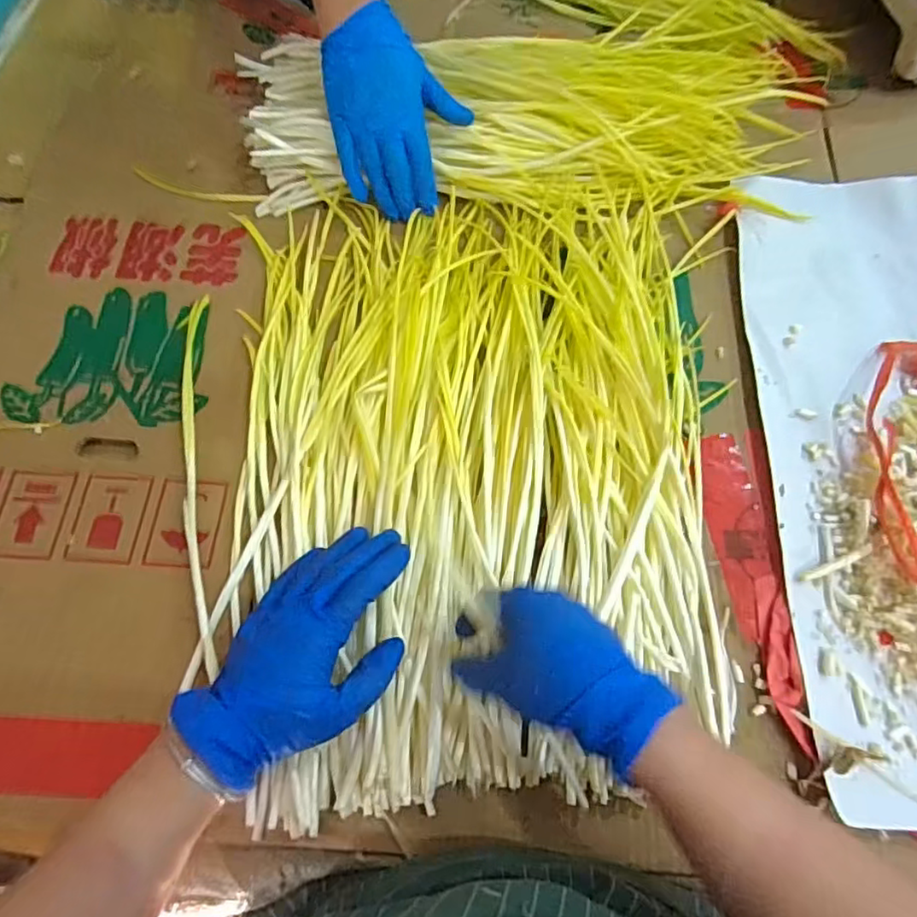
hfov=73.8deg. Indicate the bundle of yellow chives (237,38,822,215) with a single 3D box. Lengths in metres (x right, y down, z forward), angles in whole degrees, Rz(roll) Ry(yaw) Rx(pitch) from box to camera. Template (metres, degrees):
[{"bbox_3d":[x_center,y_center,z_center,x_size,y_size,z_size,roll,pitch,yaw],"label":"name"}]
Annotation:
[{"bbox_3d":[0.070,-0.324,0.584,0.525,0.059,0.186,-1,66,1],"label":"bundle of yellow chives"}]

